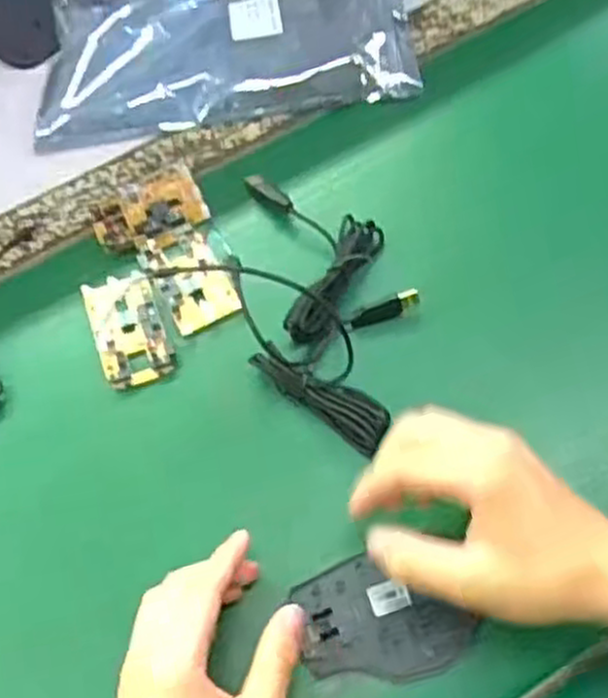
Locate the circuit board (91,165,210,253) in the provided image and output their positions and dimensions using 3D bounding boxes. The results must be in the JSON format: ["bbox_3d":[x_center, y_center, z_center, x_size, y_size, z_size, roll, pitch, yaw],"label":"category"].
[{"bbox_3d":[-0.110,-0.096,0.561,0.078,0.012,0.062,-25,65,-11],"label":"circuit board"}]

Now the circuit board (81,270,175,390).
[{"bbox_3d":[-0.117,-0.014,0.516,0.045,0.006,0.078,-19,64,-8],"label":"circuit board"}]

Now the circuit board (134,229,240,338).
[{"bbox_3d":[-0.079,-0.050,0.534,0.046,0.007,0.077,-26,65,-12],"label":"circuit board"}]

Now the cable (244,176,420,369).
[{"bbox_3d":[0.014,-0.071,0.533,0.084,0.035,0.148,-17,64,-8],"label":"cable"}]

